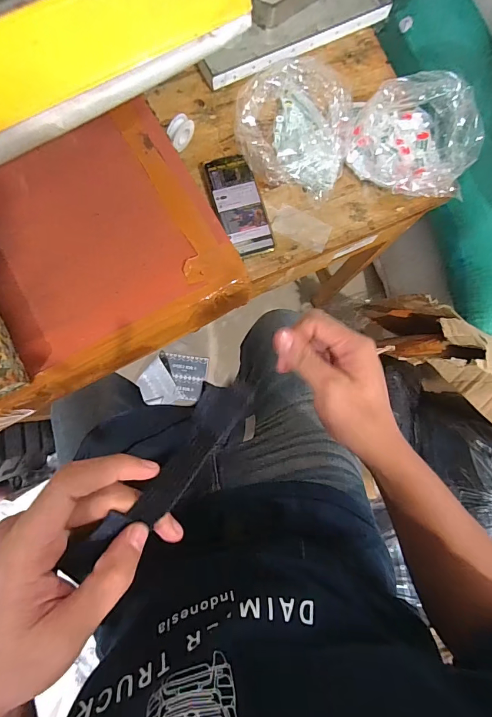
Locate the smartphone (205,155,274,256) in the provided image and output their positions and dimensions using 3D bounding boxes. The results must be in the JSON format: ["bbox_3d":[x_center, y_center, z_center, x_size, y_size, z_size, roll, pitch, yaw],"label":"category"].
[{"bbox_3d":[-0.011,-0.245,0.592,0.074,0.004,0.165,-17,86,-7],"label":"smartphone"}]

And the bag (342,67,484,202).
[{"bbox_3d":[0.260,-0.348,0.594,0.201,0.085,0.154,-3,84,-6],"label":"bag"}]

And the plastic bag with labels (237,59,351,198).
[{"bbox_3d":[0.077,-0.370,0.590,0.179,0.059,0.194,14,82,-4],"label":"plastic bag with labels"}]

